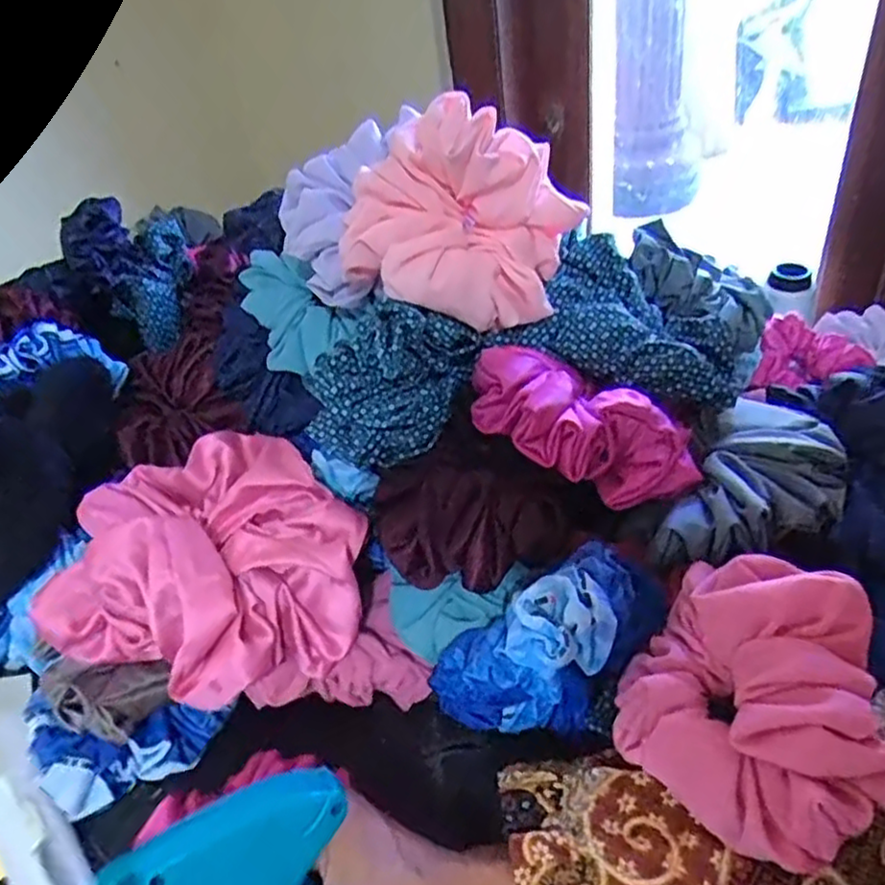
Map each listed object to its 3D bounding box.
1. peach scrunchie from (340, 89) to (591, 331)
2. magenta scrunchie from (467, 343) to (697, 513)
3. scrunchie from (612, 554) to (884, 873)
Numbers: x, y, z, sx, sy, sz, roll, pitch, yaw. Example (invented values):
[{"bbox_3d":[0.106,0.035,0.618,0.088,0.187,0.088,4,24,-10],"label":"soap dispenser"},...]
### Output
[{"bbox_3d":[0.014,-0.113,0.389,0.136,0.120,0.056,-22,41,-15],"label":"peach scrunchie"},{"bbox_3d":[0.076,-0.012,0.380,0.126,0.042,0.080,27,49,9],"label":"magenta scrunchie"},{"bbox_3d":[0.131,0.107,0.299,0.097,0.077,0.094,-6,39,5],"label":"scrunchie"}]

